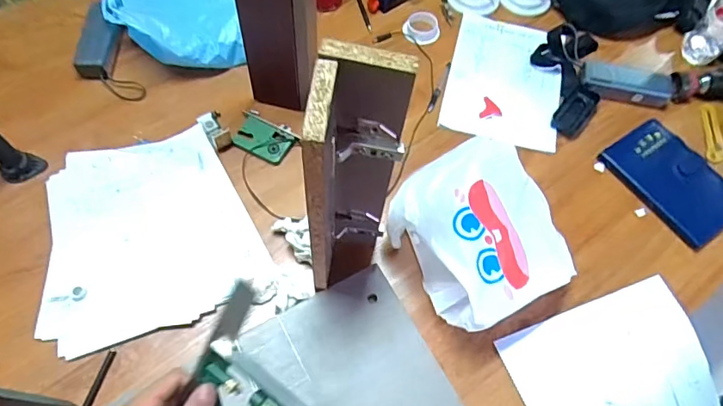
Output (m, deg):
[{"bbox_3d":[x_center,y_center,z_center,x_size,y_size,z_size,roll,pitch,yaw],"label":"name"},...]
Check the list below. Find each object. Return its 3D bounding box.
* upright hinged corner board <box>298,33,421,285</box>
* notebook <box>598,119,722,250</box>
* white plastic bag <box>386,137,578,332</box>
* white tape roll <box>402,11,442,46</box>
[{"bbox_3d":[-0.006,-0.007,0.569,0.084,0.383,0.120,8,61,1],"label":"upright hinged corner board"},{"bbox_3d":[0.527,-0.040,0.818,0.150,0.019,0.207,-29,67,-17],"label":"notebook"},{"bbox_3d":[0.172,0.044,0.693,0.209,0.142,0.227,-28,66,-17],"label":"white plastic bag"},{"bbox_3d":[0.122,-0.351,0.974,0.073,0.026,0.068,1,62,-2],"label":"white tape roll"}]

